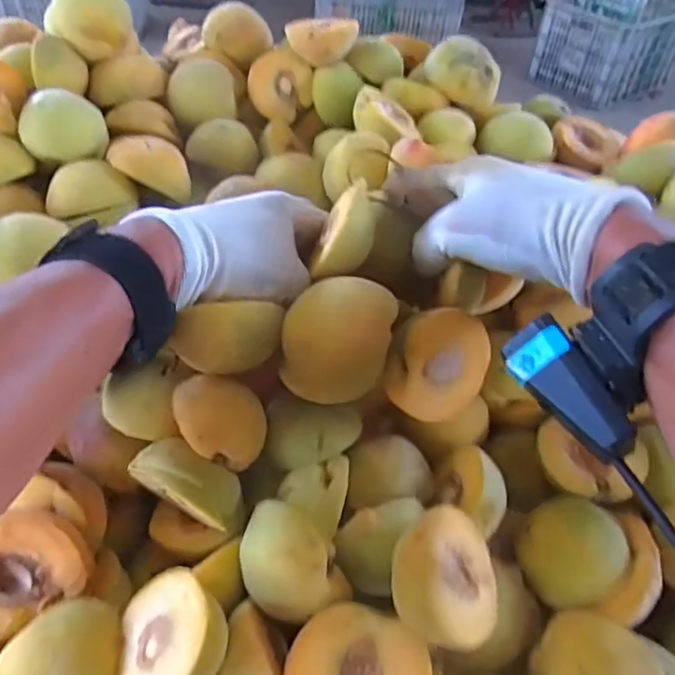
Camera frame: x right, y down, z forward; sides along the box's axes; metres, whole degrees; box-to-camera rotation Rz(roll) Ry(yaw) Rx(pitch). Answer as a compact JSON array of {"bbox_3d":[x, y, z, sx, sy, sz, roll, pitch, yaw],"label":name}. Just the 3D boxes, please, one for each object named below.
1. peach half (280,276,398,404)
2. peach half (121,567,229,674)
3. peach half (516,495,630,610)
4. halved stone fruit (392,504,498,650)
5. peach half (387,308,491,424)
[{"bbox_3d":[0.000,0.002,0.309,0.052,0.033,0.061,15,73,22],"label":"peach half"},{"bbox_3d":[-0.072,0.136,0.269,0.053,0.026,0.054,6,60,43],"label":"peach half"},{"bbox_3d":[0.124,0.113,0.316,0.053,0.028,0.053,-1,75,27],"label":"peach half"},{"bbox_3d":[0.049,0.111,0.280,0.057,0.022,0.059,35,45,-29],"label":"halved stone fruit"},{"bbox_3d":[0.050,0.013,0.339,0.064,0.059,0.031,-4,11,-27],"label":"peach half"}]

